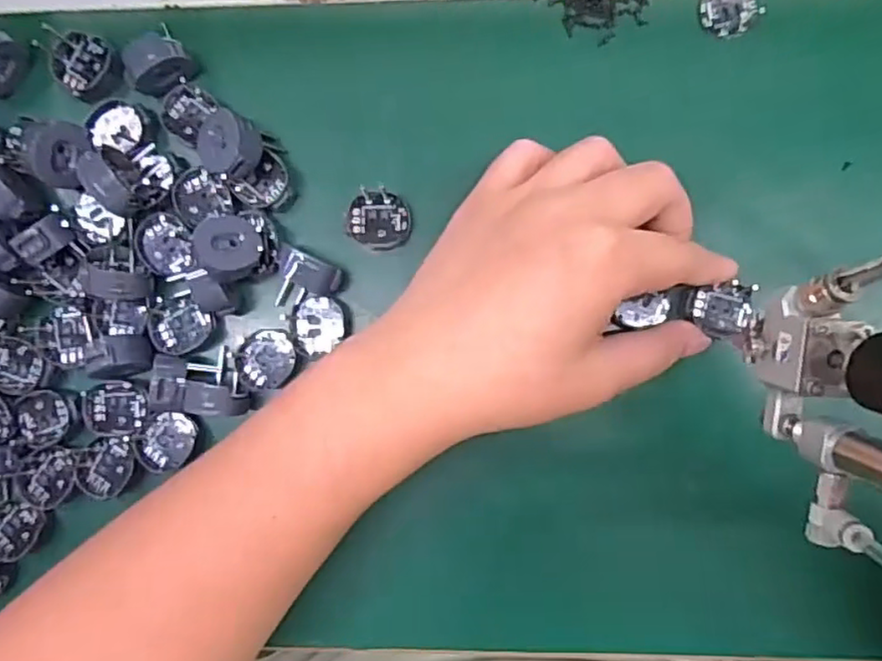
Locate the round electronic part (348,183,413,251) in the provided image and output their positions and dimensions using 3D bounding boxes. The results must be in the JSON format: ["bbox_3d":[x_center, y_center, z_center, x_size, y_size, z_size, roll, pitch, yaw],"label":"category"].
[{"bbox_3d":[-0.027,-0.049,0.302,0.027,0.015,0.025,0,90,3],"label":"round electronic part"}]

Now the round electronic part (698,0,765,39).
[{"bbox_3d":[0.127,-0.142,0.294,0.025,0.004,0.023,0,90,3],"label":"round electronic part"}]

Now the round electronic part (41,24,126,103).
[{"bbox_3d":[-0.160,-0.121,0.301,0.029,0.013,0.028,0,90,3],"label":"round electronic part"}]

